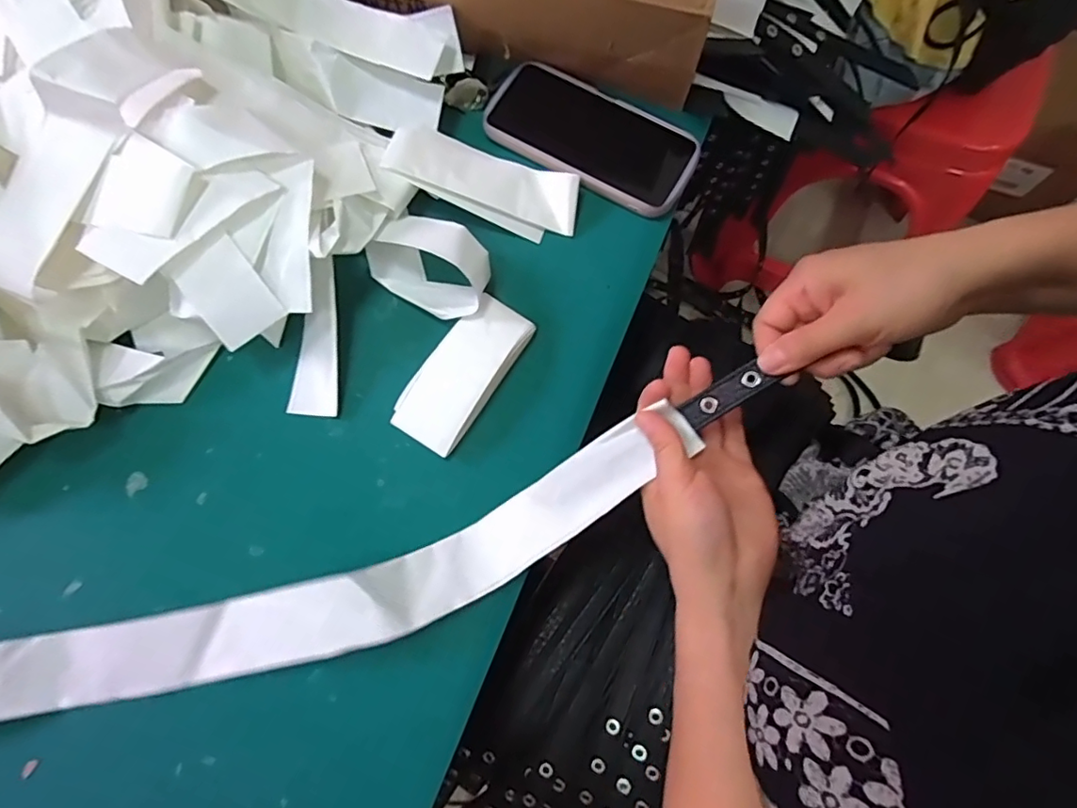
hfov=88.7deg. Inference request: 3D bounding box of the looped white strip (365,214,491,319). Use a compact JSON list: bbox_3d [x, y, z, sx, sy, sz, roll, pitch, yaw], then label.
[{"bbox_3d":[-0.081,-0.106,0.409,0.101,0.035,0.063,30,77,8],"label":"looped white strip"}]

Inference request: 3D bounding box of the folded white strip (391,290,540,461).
[{"bbox_3d":[-0.053,-0.024,0.395,0.052,0.017,0.117,34,78,9],"label":"folded white strip"}]

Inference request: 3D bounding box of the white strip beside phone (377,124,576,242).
[{"bbox_3d":[-0.041,-0.174,0.429,0.145,0.036,0.056,18,76,5],"label":"white strip beside phone"}]

